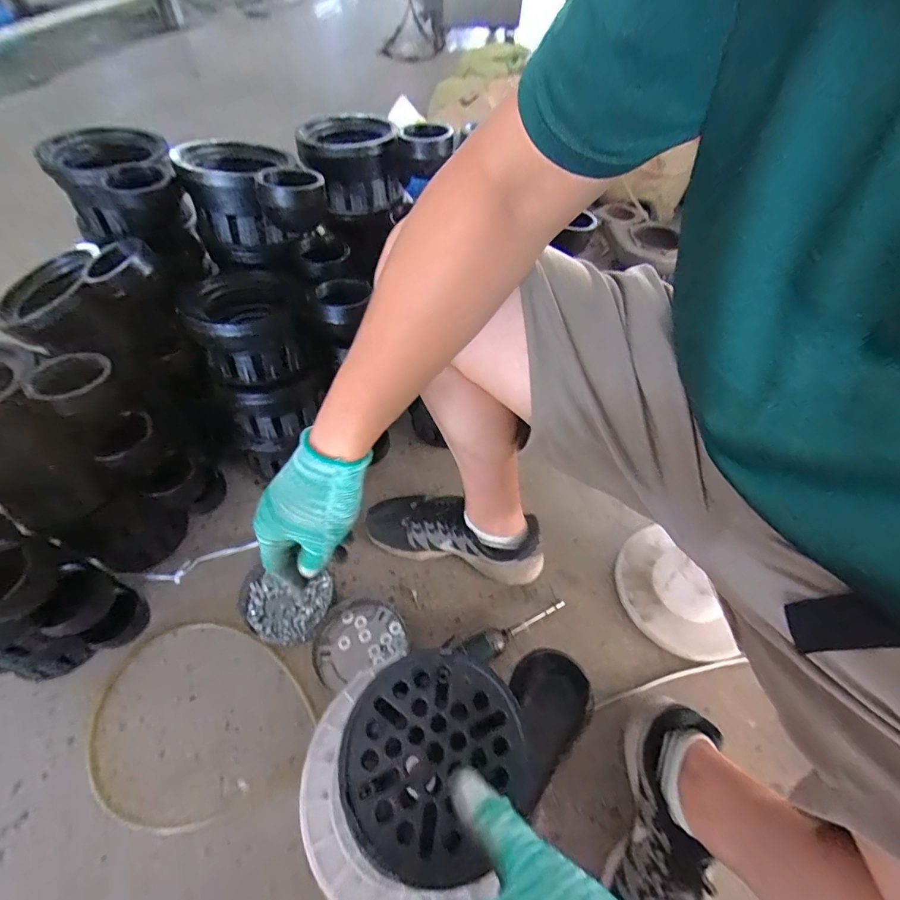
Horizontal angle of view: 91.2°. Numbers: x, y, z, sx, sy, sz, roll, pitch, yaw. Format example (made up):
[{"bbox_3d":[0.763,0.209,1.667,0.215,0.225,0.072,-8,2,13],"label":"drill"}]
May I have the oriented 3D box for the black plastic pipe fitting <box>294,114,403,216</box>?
[{"bbox_3d":[-0.146,-0.422,0.650,0.146,0.088,0.142,-21,58,-17],"label":"black plastic pipe fitting"}]

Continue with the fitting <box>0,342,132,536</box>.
[{"bbox_3d":[-0.492,-0.015,0.502,0.143,0.176,0.158,-37,64,-25],"label":"fitting"}]

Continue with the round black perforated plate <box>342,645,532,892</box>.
[{"bbox_3d":[-0.013,0.219,0.321,0.128,0.019,0.131,1,54,-2],"label":"round black perforated plate"}]

